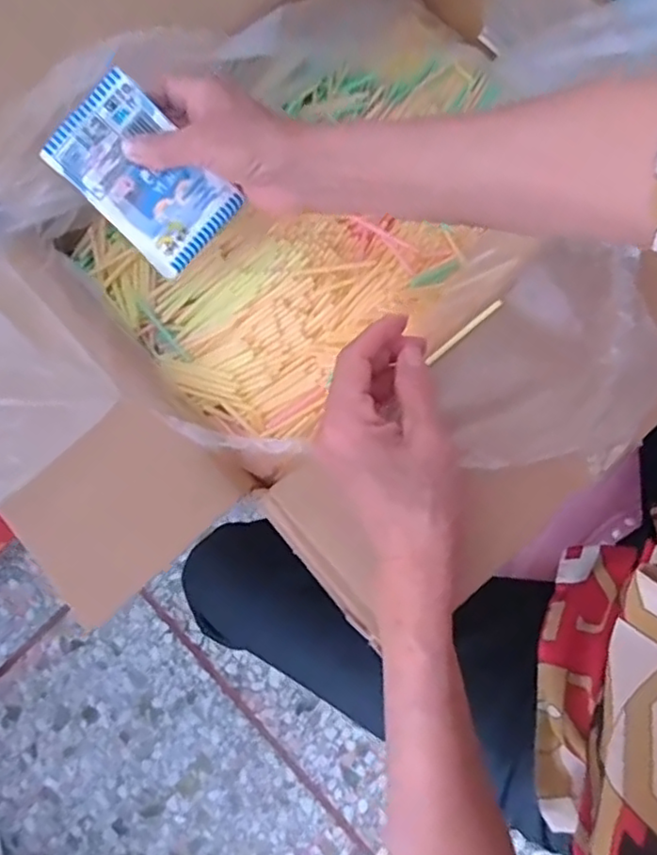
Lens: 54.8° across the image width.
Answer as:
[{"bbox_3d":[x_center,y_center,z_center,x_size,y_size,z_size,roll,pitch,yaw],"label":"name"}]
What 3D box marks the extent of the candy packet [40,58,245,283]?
[{"bbox_3d":[-0.115,-0.157,0.398,0.106,0.008,0.070,44,90,-17],"label":"candy packet"}]

